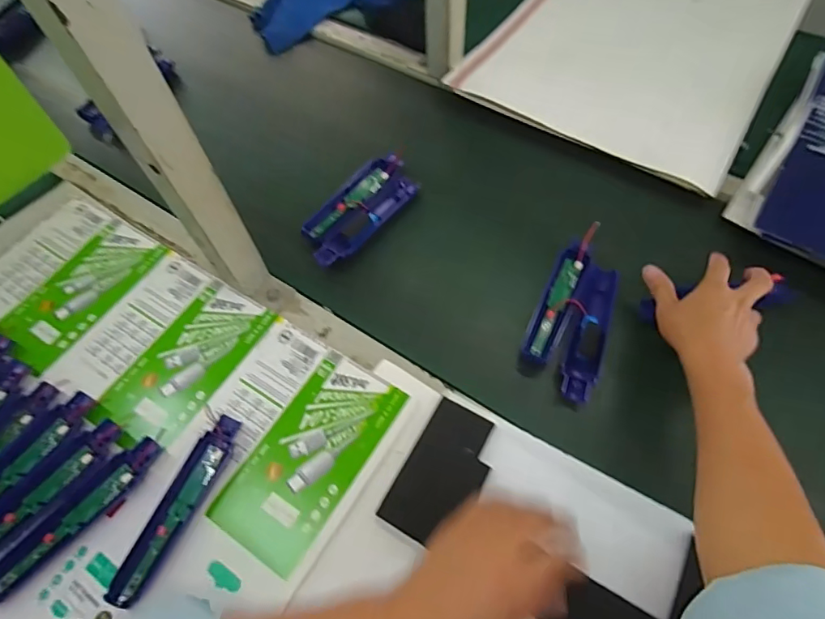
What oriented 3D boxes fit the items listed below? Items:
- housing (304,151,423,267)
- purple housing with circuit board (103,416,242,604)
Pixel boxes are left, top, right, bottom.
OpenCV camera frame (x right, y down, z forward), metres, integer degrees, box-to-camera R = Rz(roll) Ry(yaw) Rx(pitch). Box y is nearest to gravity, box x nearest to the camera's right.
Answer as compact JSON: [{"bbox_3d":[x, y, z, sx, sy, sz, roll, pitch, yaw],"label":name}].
[{"bbox_3d":[-0.069,-0.130,0.635,0.085,0.019,0.183,31,65,19],"label":"housing"},{"bbox_3d":[-0.213,0.179,0.449,0.032,0.018,0.168,19,62,13],"label":"purple housing with circuit board"}]

